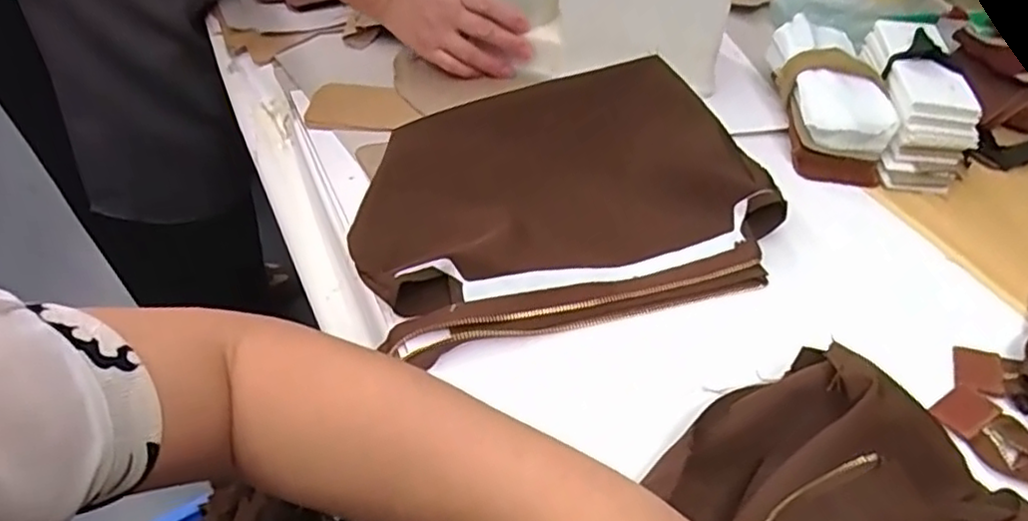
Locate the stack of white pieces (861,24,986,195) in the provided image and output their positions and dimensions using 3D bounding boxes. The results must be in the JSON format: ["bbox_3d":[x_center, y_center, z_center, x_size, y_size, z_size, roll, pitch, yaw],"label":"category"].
[{"bbox_3d":[0.361,-0.147,0.597,0.075,0.076,0.171,10,46,7],"label":"stack of white pieces"}]

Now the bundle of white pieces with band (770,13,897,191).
[{"bbox_3d":[0.286,-0.148,0.600,0.097,0.068,0.153,10,46,7],"label":"bundle of white pieces with band"}]

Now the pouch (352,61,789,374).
[{"bbox_3d":[0.034,-0.054,0.496,0.296,0.066,0.209,-12,47,-14],"label":"pouch"}]

